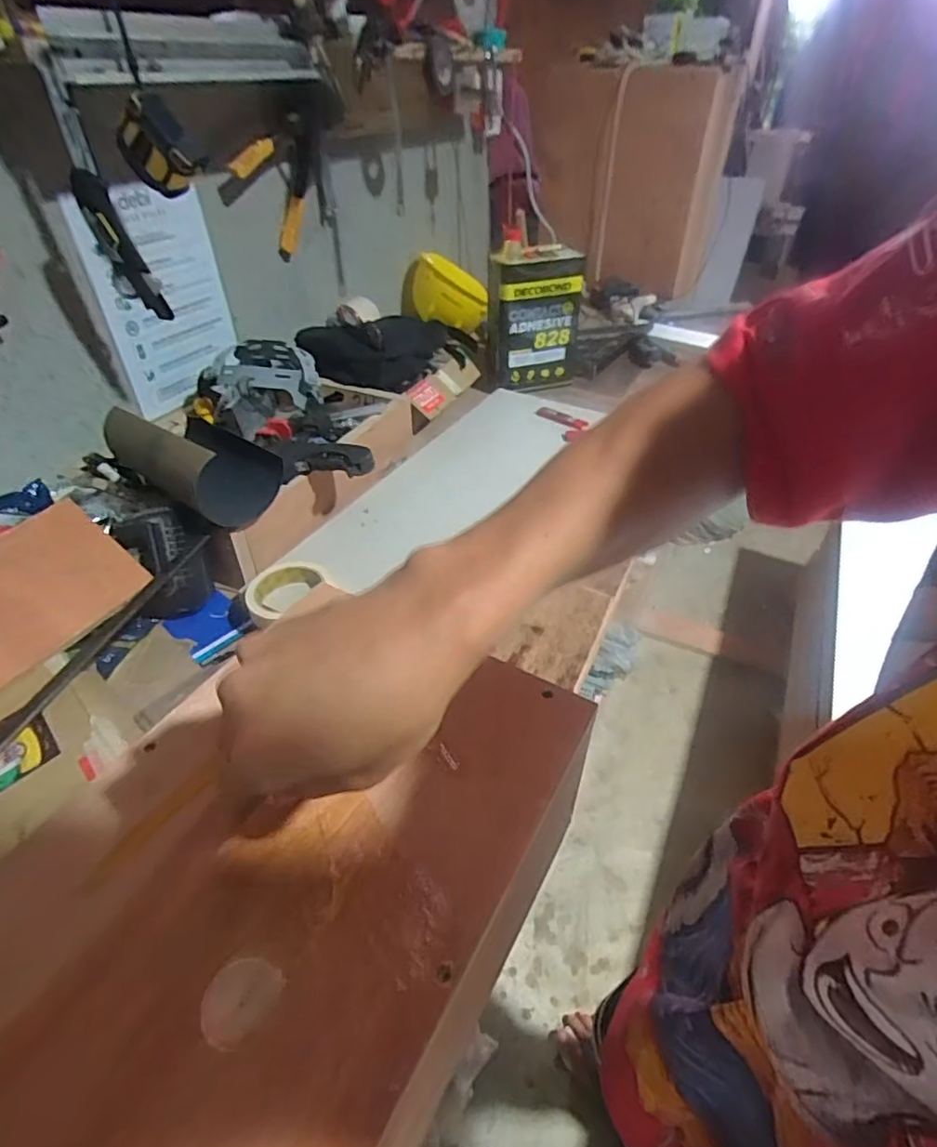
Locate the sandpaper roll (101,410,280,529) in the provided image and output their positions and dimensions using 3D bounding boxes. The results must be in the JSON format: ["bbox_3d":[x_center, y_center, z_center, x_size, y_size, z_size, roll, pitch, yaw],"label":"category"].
[{"bbox_3d":[-0.349,-0.146,0.721,0.243,0.091,0.107,28,48,28],"label":"sandpaper roll"}]

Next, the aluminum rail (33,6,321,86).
[{"bbox_3d":[-0.328,-0.635,0.699,0.043,0.064,0.402,13,43,18],"label":"aluminum rail"}]

